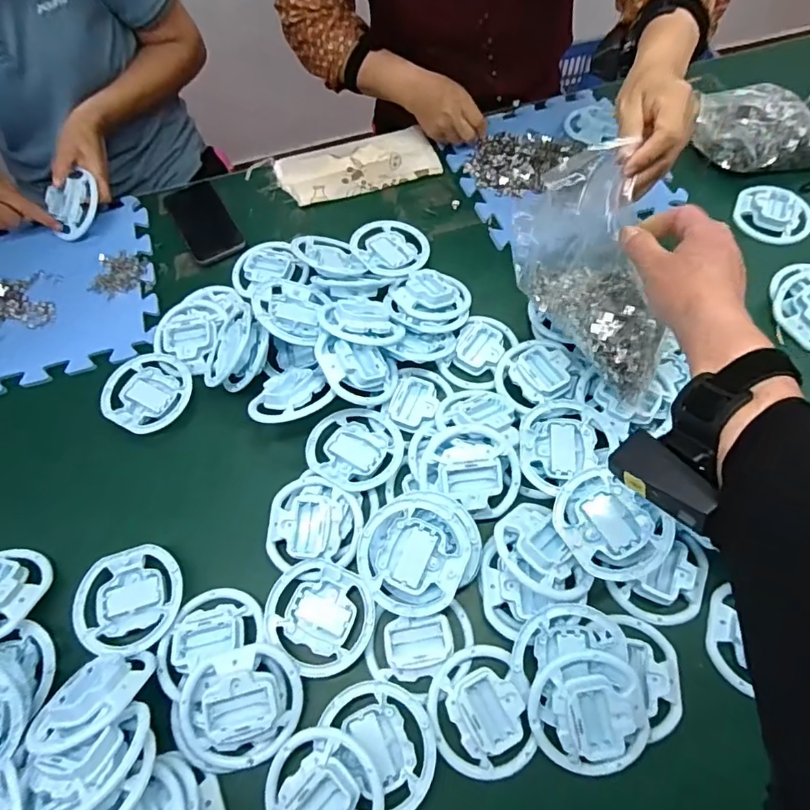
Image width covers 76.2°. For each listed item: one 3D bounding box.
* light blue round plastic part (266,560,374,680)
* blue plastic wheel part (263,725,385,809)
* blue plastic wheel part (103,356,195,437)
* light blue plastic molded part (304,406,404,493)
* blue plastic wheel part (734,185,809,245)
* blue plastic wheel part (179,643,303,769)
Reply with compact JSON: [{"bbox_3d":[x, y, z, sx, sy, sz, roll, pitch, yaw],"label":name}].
[{"bbox_3d":[-0.084,0.204,0.498,0.104,0.016,0.097,-1,65,2],"label":"light blue round plastic part"},{"bbox_3d":[-0.070,0.333,0.436,0.099,0.036,0.099,10,66,7],"label":"blue plastic wheel part"},{"bbox_3d":[-0.312,-0.014,0.628,0.108,0.019,0.096,24,68,13],"label":"blue plastic wheel part"},{"bbox_3d":[-0.056,0.047,0.576,0.105,0.020,0.096,36,72,18],"label":"light blue plastic molded part"},{"bbox_3d":[0.508,-0.264,0.711,0.101,0.017,0.087,39,73,18],"label":"blue plastic wheel part"},{"bbox_3d":[-0.146,0.266,0.459,0.099,0.035,0.094,-1,65,2],"label":"blue plastic wheel part"}]

